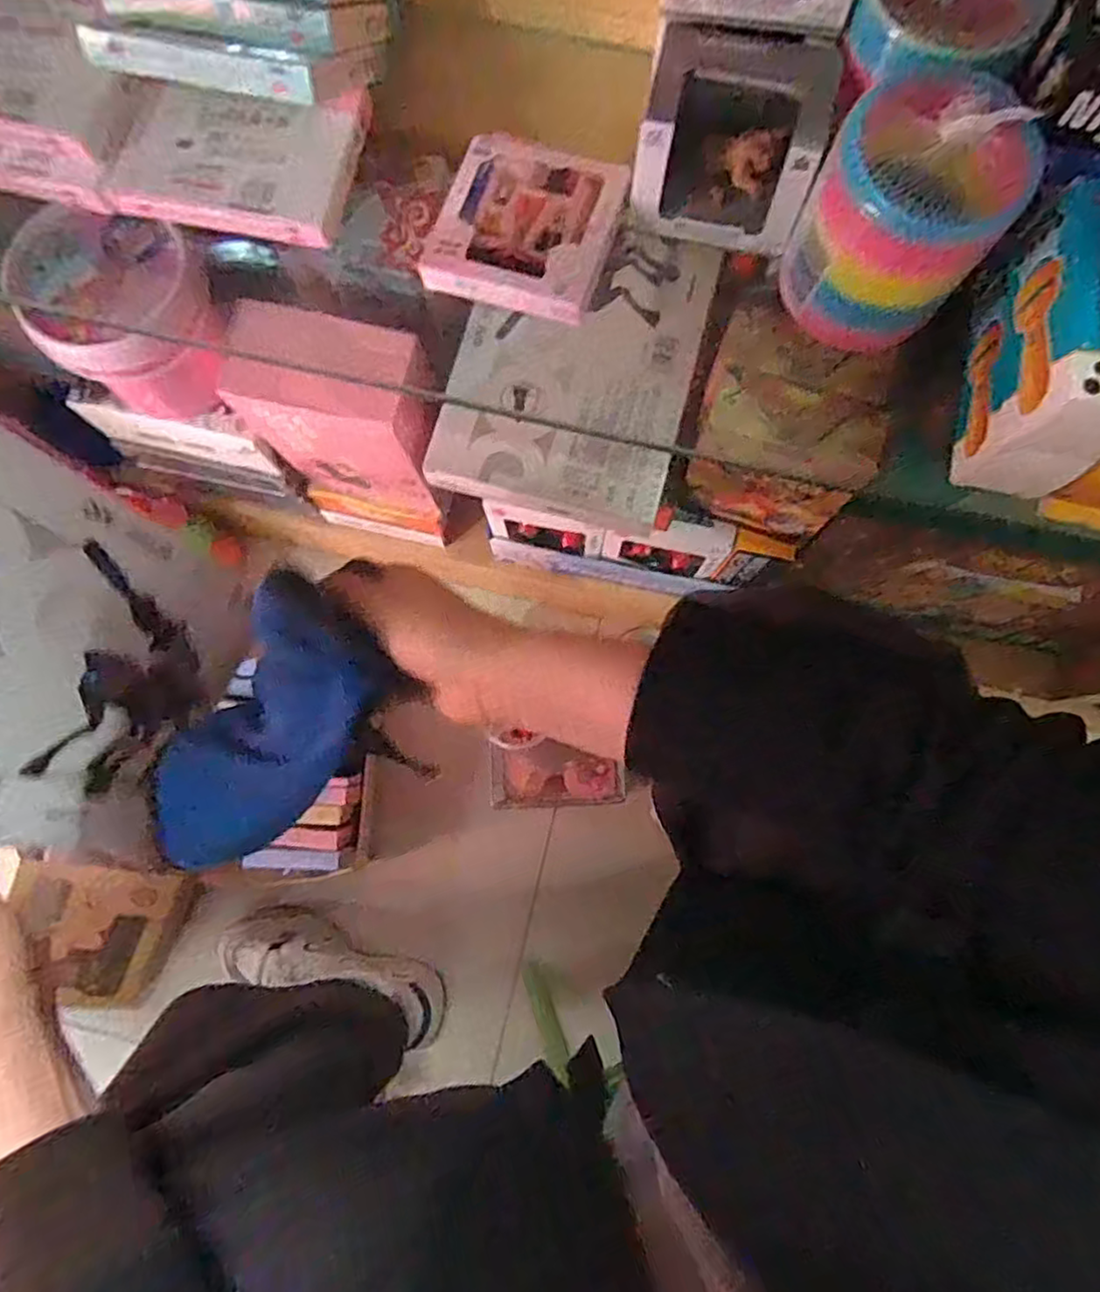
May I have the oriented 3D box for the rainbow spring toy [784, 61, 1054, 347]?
[{"bbox_3d":[0.192,-0.234,0.372,0.097,0.092,0.093,0,79,1],"label":"rainbow spring toy"}]

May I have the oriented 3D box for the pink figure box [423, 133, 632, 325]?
[{"bbox_3d":[-0.015,-0.259,0.421,0.108,0.015,0.103,19,80,4],"label":"pink figure box"}]

